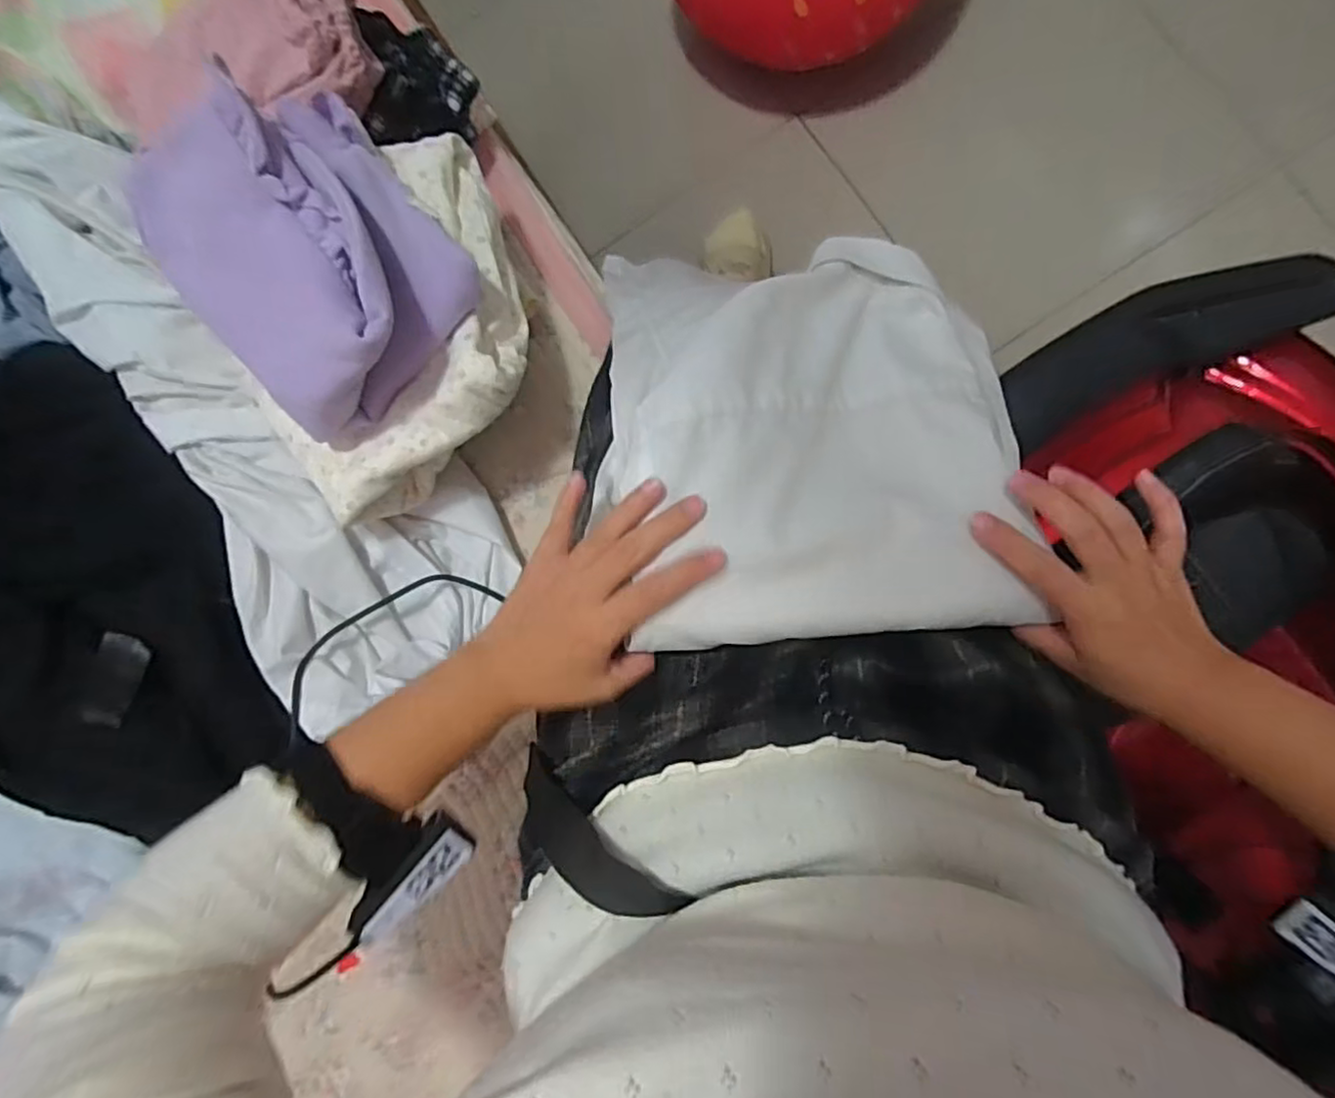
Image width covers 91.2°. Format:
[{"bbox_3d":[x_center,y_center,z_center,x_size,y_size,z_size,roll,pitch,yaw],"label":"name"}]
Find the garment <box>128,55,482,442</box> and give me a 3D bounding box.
[{"bbox_3d":[-0.224,-0.179,0.412,0.155,0.119,0.180,-40,82,3],"label":"garment"}]

